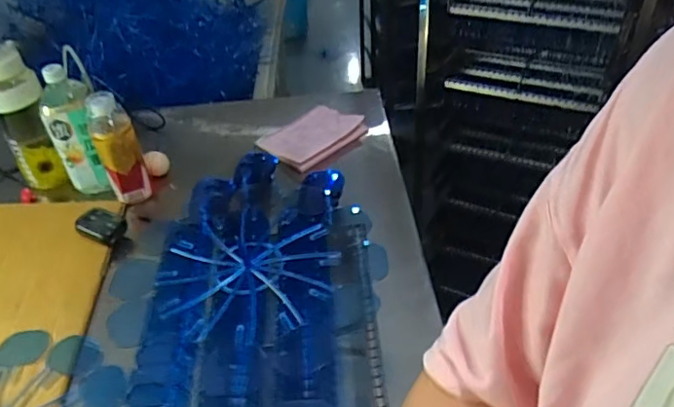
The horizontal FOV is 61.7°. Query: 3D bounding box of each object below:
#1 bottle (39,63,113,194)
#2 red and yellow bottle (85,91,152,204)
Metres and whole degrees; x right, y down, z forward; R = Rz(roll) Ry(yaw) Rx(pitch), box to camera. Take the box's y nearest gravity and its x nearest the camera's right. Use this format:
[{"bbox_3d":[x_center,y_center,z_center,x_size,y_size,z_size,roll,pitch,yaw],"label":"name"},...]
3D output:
[{"bbox_3d":[-0.435,-0.118,0.943,0.080,0.215,0.087,-20,42,-18],"label":"bottle"},{"bbox_3d":[-0.357,-0.079,0.932,0.066,0.199,0.053,-20,42,-18],"label":"red and yellow bottle"}]

